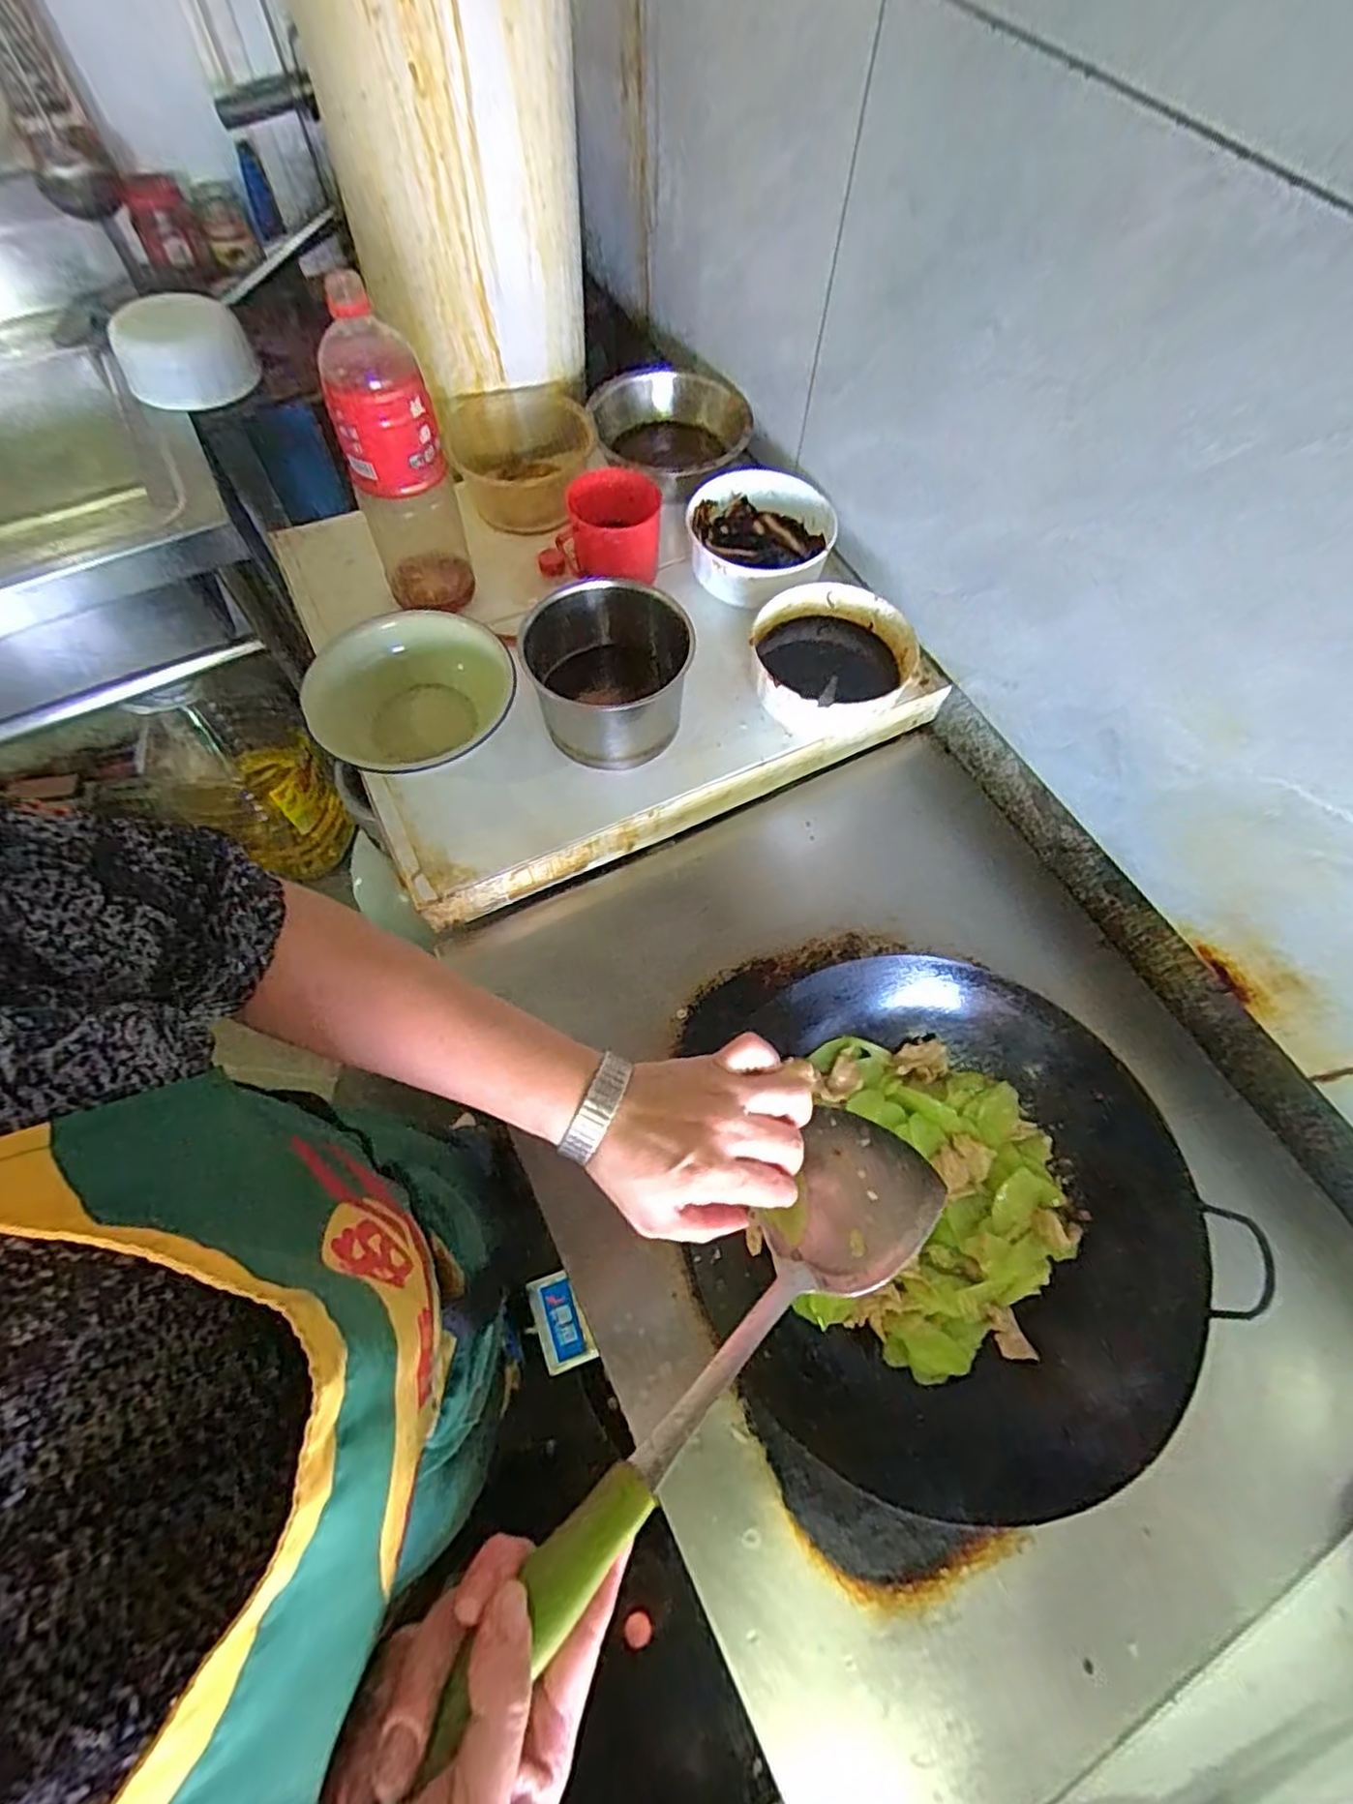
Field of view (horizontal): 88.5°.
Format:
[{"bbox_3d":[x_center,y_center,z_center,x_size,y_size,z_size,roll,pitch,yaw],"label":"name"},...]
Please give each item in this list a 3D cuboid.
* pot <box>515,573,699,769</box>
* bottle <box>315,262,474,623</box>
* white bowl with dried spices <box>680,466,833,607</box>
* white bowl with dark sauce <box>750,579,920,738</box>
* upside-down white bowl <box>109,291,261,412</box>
[{"bbox_3d":[-0.064,-0.226,0.699,0.152,0.116,0.159,1,65,-2],"label":"pot"},{"bbox_3d":[-0.271,-0.421,0.672,0.090,0.261,0.081,-20,67,-11],"label":"bottle"},{"bbox_3d":[0.094,-0.421,0.816,0.168,0.083,0.163,1,65,-2],"label":"white bowl with dried spices"},{"bbox_3d":[0.158,-0.252,0.745,0.168,0.075,0.170,1,65,-2],"label":"white bowl with dark sauce"},{"bbox_3d":[-0.674,-0.749,0.951,0.170,0.081,0.144,-30,70,-15],"label":"upside-down white bowl"}]

